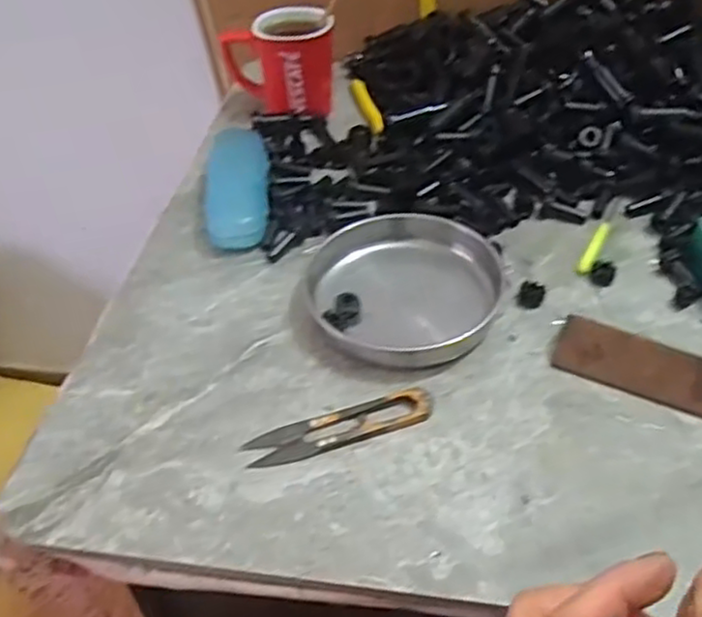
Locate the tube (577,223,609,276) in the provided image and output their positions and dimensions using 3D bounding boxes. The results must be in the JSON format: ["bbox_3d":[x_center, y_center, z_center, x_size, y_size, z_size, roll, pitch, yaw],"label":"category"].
[{"bbox_3d":[0.188,-0.049,0.541,0.011,0.006,0.067,21,50,22],"label":"tube"}]

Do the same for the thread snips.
[{"bbox_3d":[-0.006,0.073,0.428,0.115,0.010,0.025,-14,46,-10],"label":"thread snips"}]

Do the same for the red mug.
[{"bbox_3d":[-0.074,-0.249,0.711,0.108,0.086,0.070,9,47,11],"label":"red mug"}]

